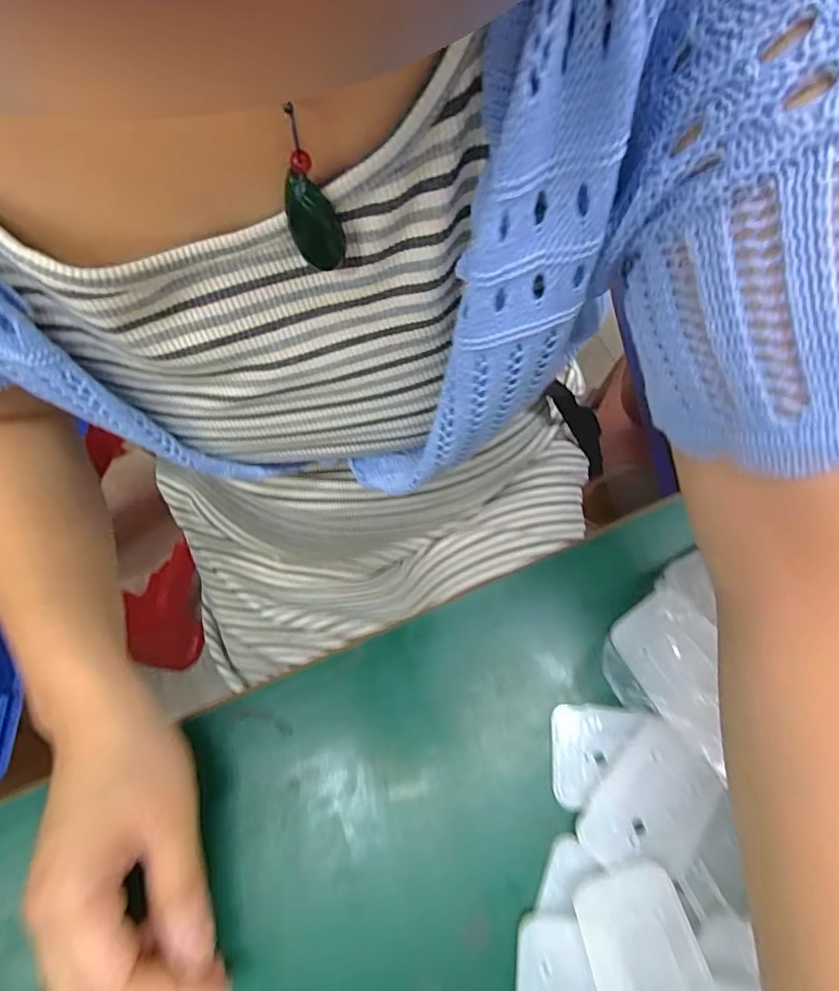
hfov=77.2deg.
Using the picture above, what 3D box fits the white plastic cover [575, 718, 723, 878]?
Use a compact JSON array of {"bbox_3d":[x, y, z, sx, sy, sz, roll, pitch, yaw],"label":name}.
[{"bbox_3d":[0.106,0.141,0.236,0.043,0.011,0.064,38,83,24],"label":"white plastic cover"}]

